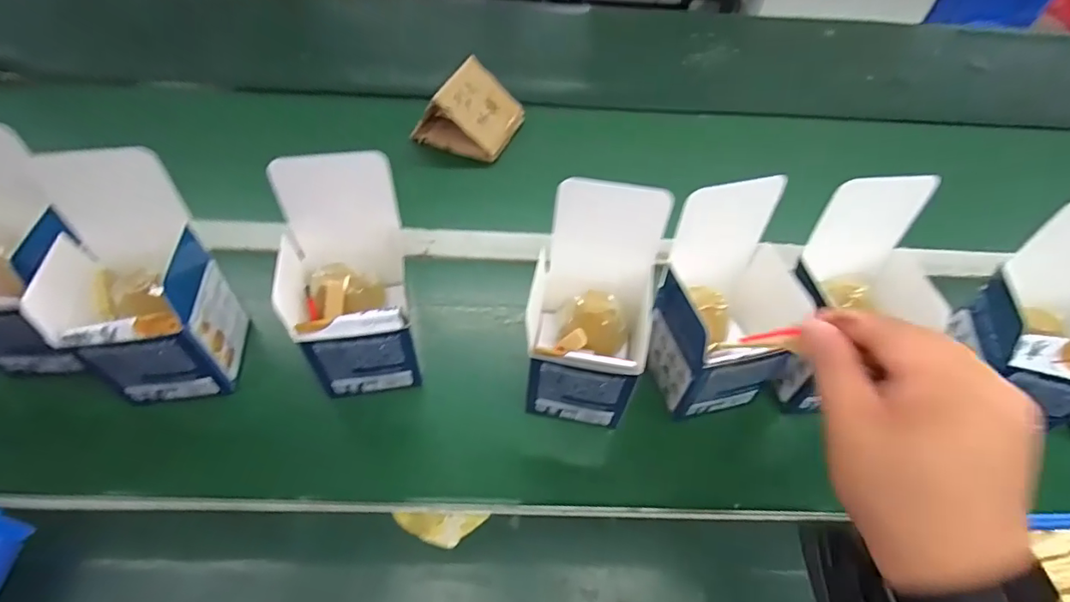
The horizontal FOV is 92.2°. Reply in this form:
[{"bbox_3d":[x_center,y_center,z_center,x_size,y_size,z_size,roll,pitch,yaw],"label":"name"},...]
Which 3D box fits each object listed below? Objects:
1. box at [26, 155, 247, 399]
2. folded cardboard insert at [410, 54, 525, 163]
[{"bbox_3d":[-0.308,-0.012,0.412,0.097,0.139,0.133,-11,52,-11],"label":"box"},{"bbox_3d":[-0.081,-0.245,0.653,0.106,0.070,0.109,19,53,13],"label":"folded cardboard insert"}]

